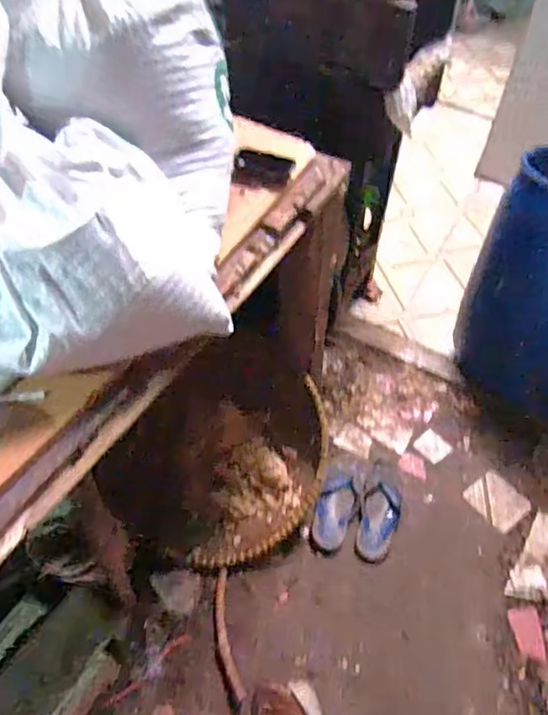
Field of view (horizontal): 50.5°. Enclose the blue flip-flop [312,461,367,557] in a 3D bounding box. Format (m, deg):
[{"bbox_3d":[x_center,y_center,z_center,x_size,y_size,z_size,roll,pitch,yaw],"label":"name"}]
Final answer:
[{"bbox_3d":[0.160,0.372,1.458,0.101,0.026,0.229,19,74,12],"label":"blue flip-flop"}]

